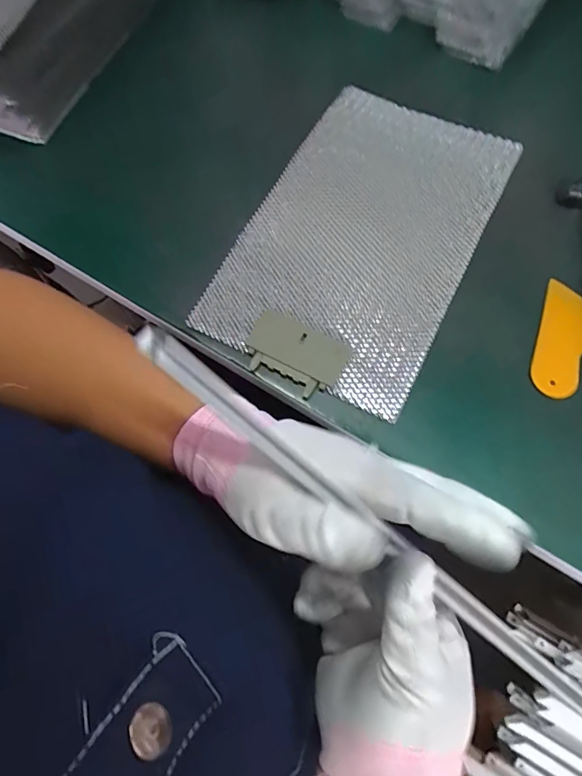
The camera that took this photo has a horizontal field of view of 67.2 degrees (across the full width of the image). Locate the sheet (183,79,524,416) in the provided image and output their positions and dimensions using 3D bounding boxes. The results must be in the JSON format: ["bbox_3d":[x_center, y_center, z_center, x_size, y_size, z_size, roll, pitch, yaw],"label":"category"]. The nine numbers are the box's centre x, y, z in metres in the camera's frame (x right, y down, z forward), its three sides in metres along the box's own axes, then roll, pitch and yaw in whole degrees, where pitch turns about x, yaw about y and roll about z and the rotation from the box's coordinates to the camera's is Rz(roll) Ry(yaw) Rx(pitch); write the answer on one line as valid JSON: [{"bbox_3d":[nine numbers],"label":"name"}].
[{"bbox_3d":[0.070,-0.155,0.428,0.198,0.012,0.333,25,71,14],"label":"sheet"}]

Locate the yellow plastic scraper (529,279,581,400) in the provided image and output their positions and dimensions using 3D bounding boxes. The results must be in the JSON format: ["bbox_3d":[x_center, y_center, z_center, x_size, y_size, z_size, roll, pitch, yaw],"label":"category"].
[{"bbox_3d":[0.235,-0.042,0.380,0.094,0.006,0.078,-39,74,-11],"label":"yellow plastic scraper"}]

